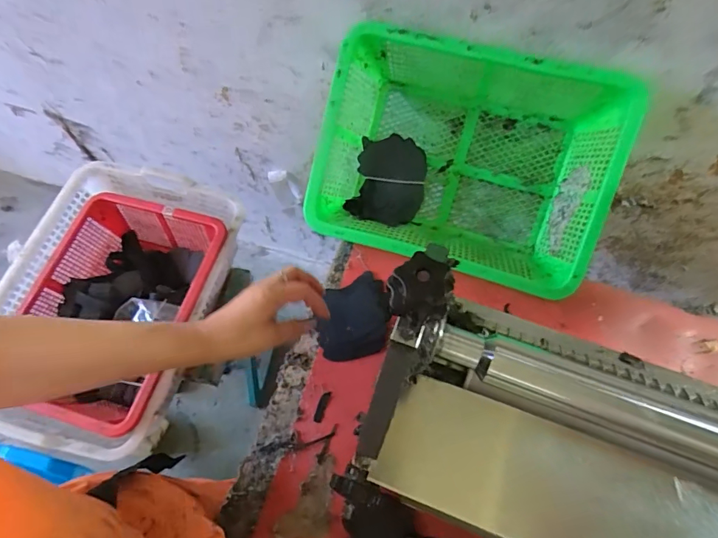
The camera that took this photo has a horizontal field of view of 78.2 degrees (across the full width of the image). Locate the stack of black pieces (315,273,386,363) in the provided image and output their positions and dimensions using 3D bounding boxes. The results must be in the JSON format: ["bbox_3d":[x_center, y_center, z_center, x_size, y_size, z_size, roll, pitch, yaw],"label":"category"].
[{"bbox_3d":[-0.011,0.066,0.619,0.092,0.020,0.118,-3,65,0],"label":"stack of black pieces"}]

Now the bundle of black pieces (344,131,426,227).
[{"bbox_3d":[0.044,-0.140,0.693,0.116,0.058,0.137,4,95,-7],"label":"bundle of black pieces"}]

